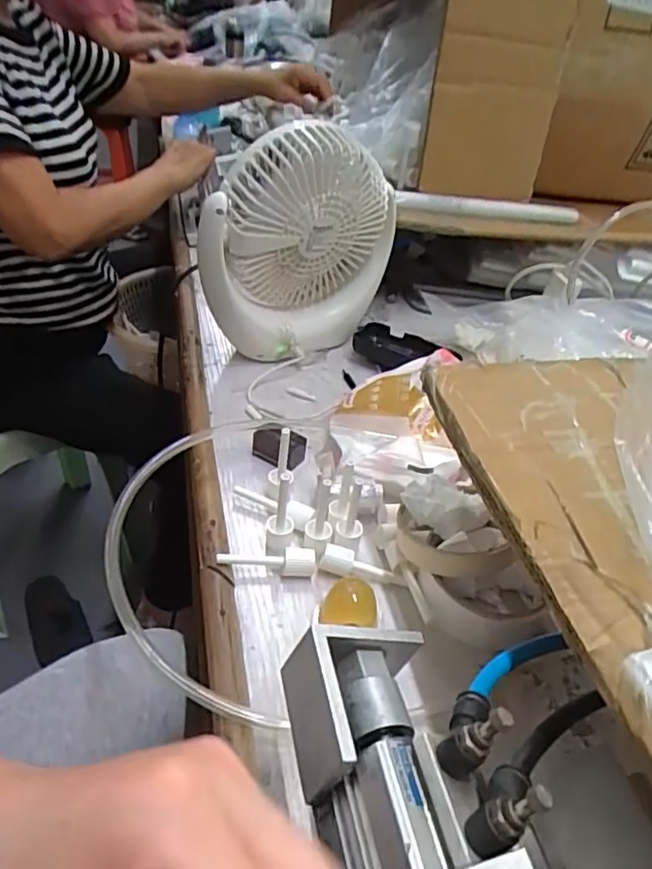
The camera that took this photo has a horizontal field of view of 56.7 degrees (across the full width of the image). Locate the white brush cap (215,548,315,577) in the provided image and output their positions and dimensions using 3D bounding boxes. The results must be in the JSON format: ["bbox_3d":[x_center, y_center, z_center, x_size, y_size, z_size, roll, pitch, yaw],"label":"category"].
[{"bbox_3d":[-0.039,0.084,0.403,0.065,0.011,0.015,3,38,-5],"label":"white brush cap"}]

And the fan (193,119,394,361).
[{"bbox_3d":[-0.027,-0.179,0.583,0.189,0.198,0.074,-26,48,-35],"label":"fan"}]

